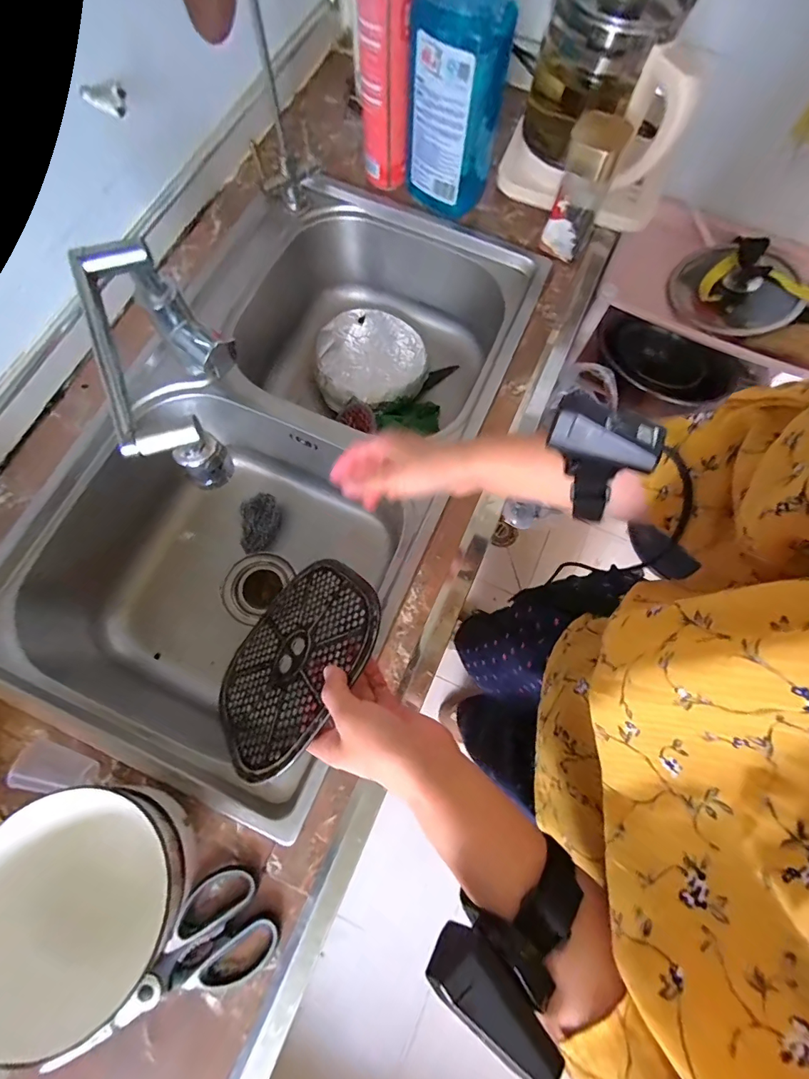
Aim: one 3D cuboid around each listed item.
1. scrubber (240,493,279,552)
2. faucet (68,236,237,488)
[{"bbox_3d":[-0.219,-0.025,0.661,0.048,0.046,0.079,8,75,0],"label":"scrubber"},{"bbox_3d":[-0.246,-0.160,0.461,0.095,0.164,0.212,-9,76,-4],"label":"faucet"}]

